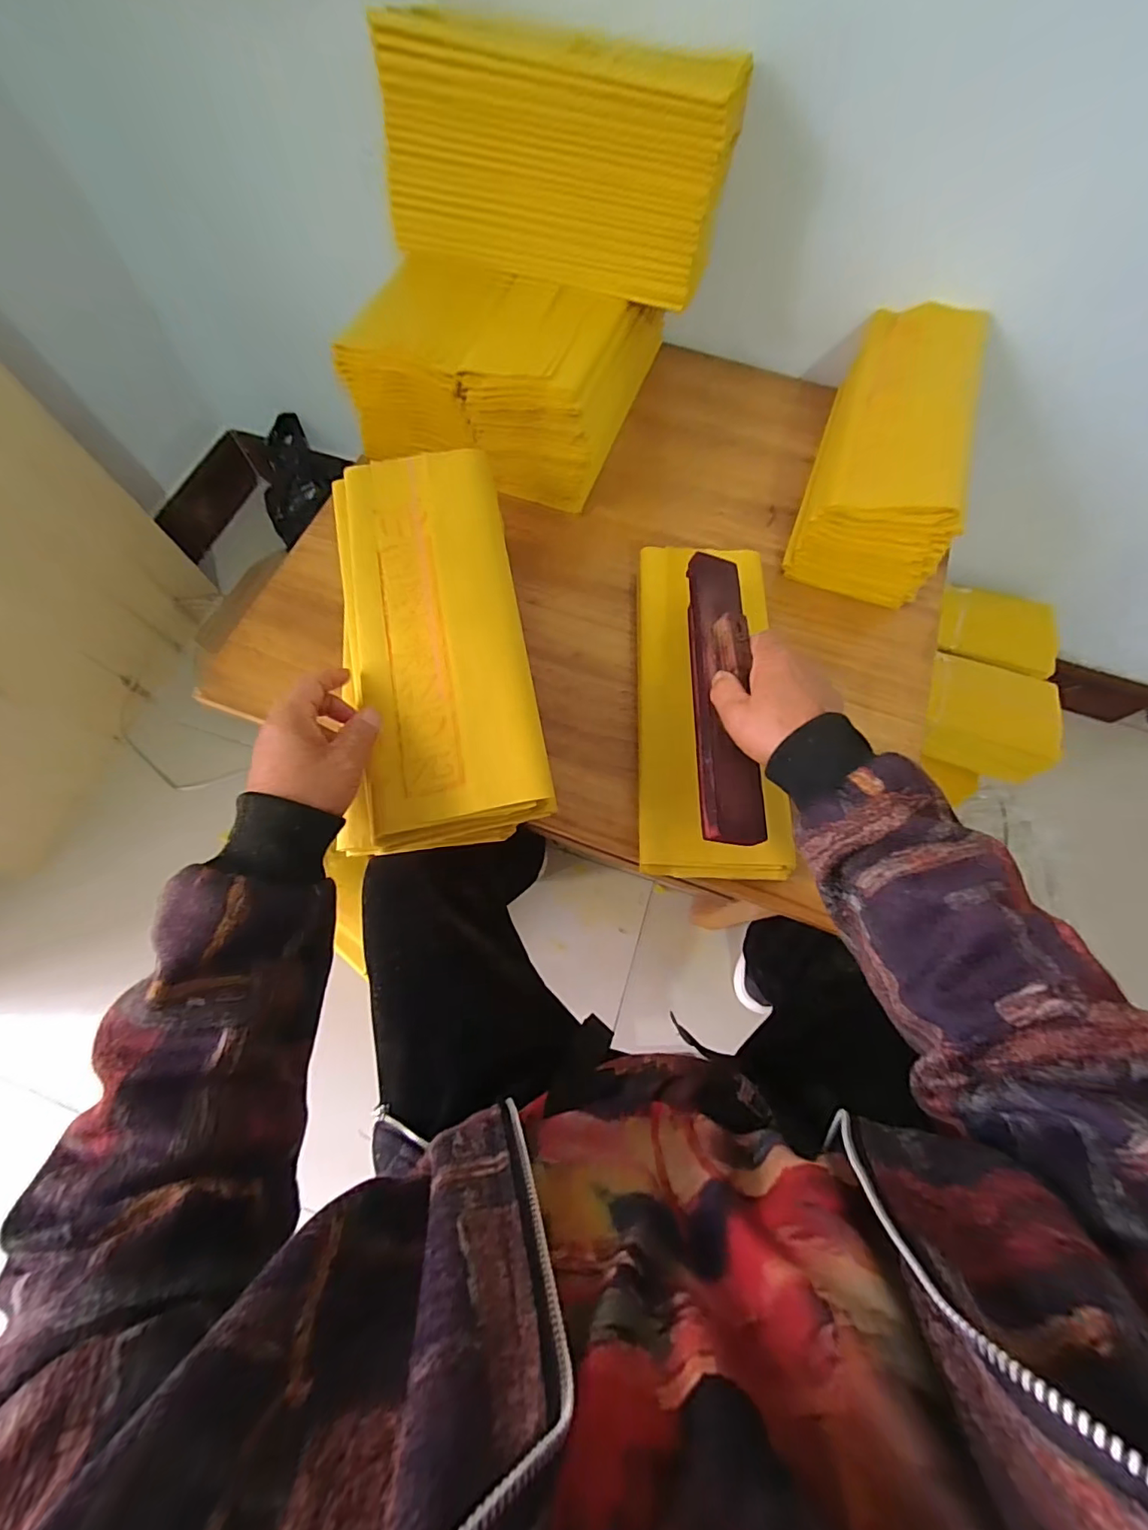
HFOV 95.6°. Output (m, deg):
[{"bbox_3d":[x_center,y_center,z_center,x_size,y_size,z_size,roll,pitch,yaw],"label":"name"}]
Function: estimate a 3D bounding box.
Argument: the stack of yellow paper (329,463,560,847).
[{"bbox_3d":[-0.113,-0.100,0.405,0.144,0.043,0.322,-11,74,-5],"label":"stack of yellow paper"}]

